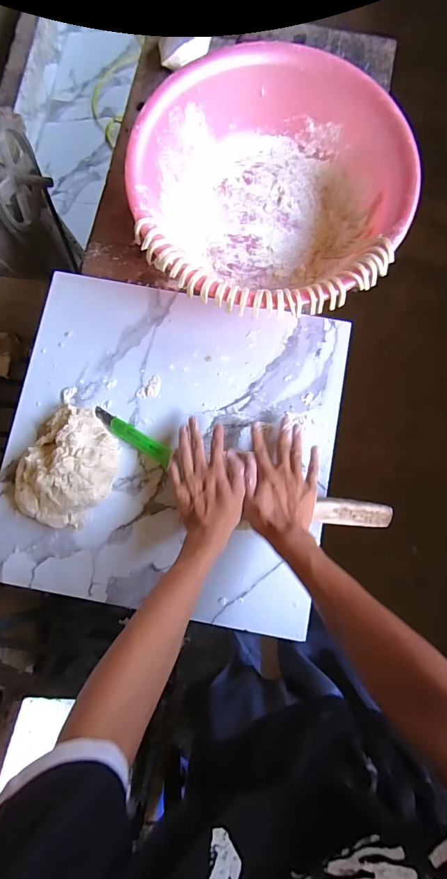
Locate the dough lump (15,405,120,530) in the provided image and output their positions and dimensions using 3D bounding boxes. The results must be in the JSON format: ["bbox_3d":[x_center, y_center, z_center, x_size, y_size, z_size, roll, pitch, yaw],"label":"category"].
[{"bbox_3d":[-0.228,0.037,0.573,0.131,0.064,0.172,11,79,1],"label":"dough lump"}]

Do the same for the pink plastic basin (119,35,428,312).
[{"bbox_3d":[0.071,-0.377,0.621,0.397,0.124,0.397,0,79,-1],"label":"pink plastic basin"}]

